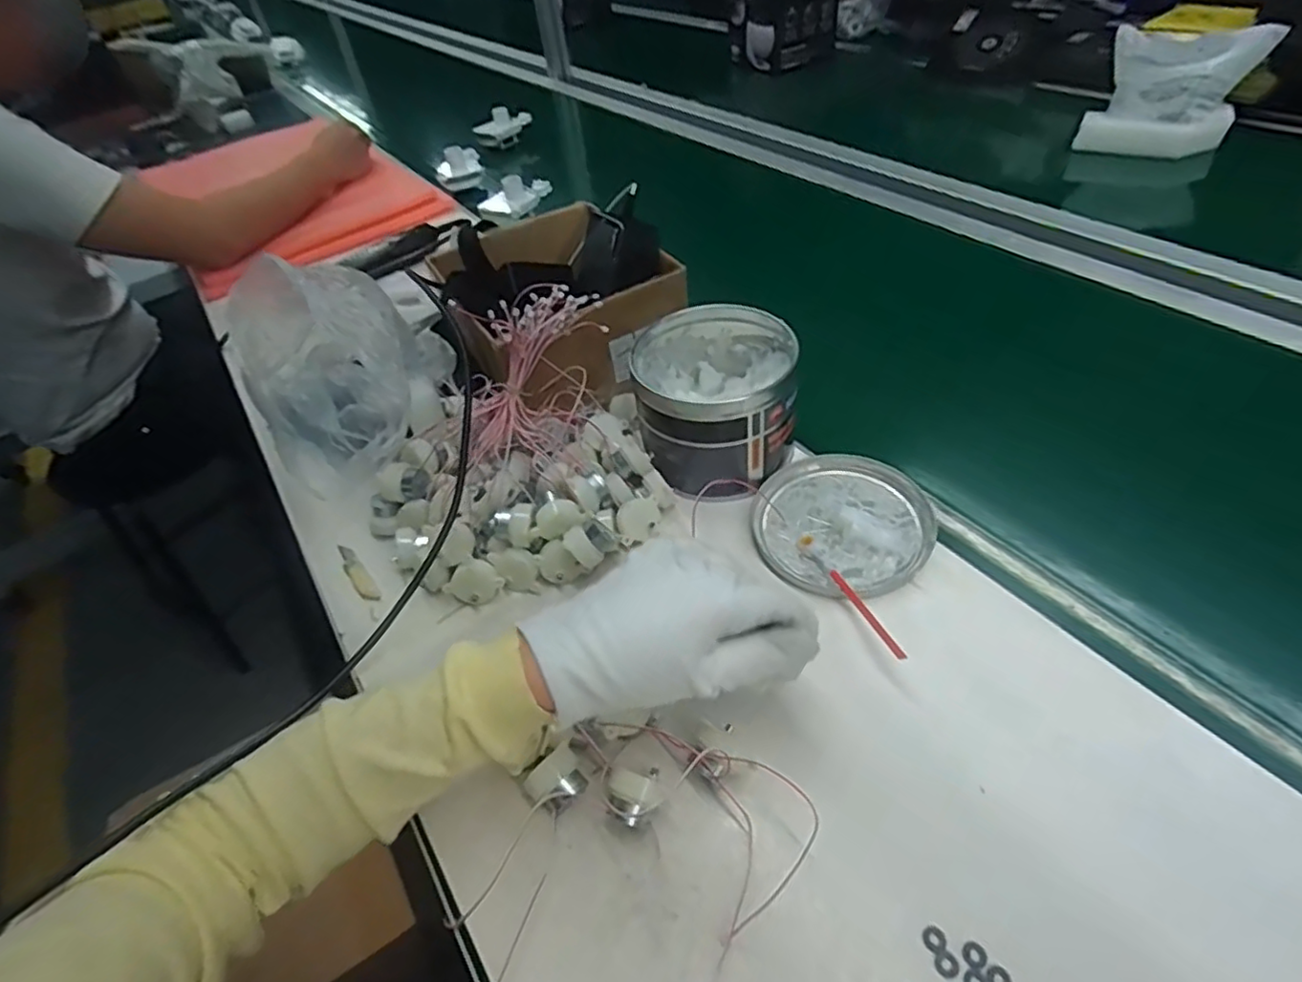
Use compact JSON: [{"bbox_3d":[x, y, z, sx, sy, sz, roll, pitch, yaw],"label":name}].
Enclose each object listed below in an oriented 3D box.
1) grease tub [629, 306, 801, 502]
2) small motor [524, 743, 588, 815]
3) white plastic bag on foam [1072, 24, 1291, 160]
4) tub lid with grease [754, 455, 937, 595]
[{"bbox_3d":[0.051,-0.075,0.531,0.124,0.103,0.133,-6,46,3],"label":"grease tub"},{"bbox_3d":[-0.052,0.165,0.366,0.024,0.020,0.031,28,56,30],"label":"small motor"},{"bbox_3d":[0.686,-0.527,0.850,0.168,0.125,0.106,22,53,26],"label":"white plastic bag on foam"},{"bbox_3d":[0.145,0.020,0.490,0.126,0.013,0.128,-4,46,4],"label":"tub lid with grease"}]

